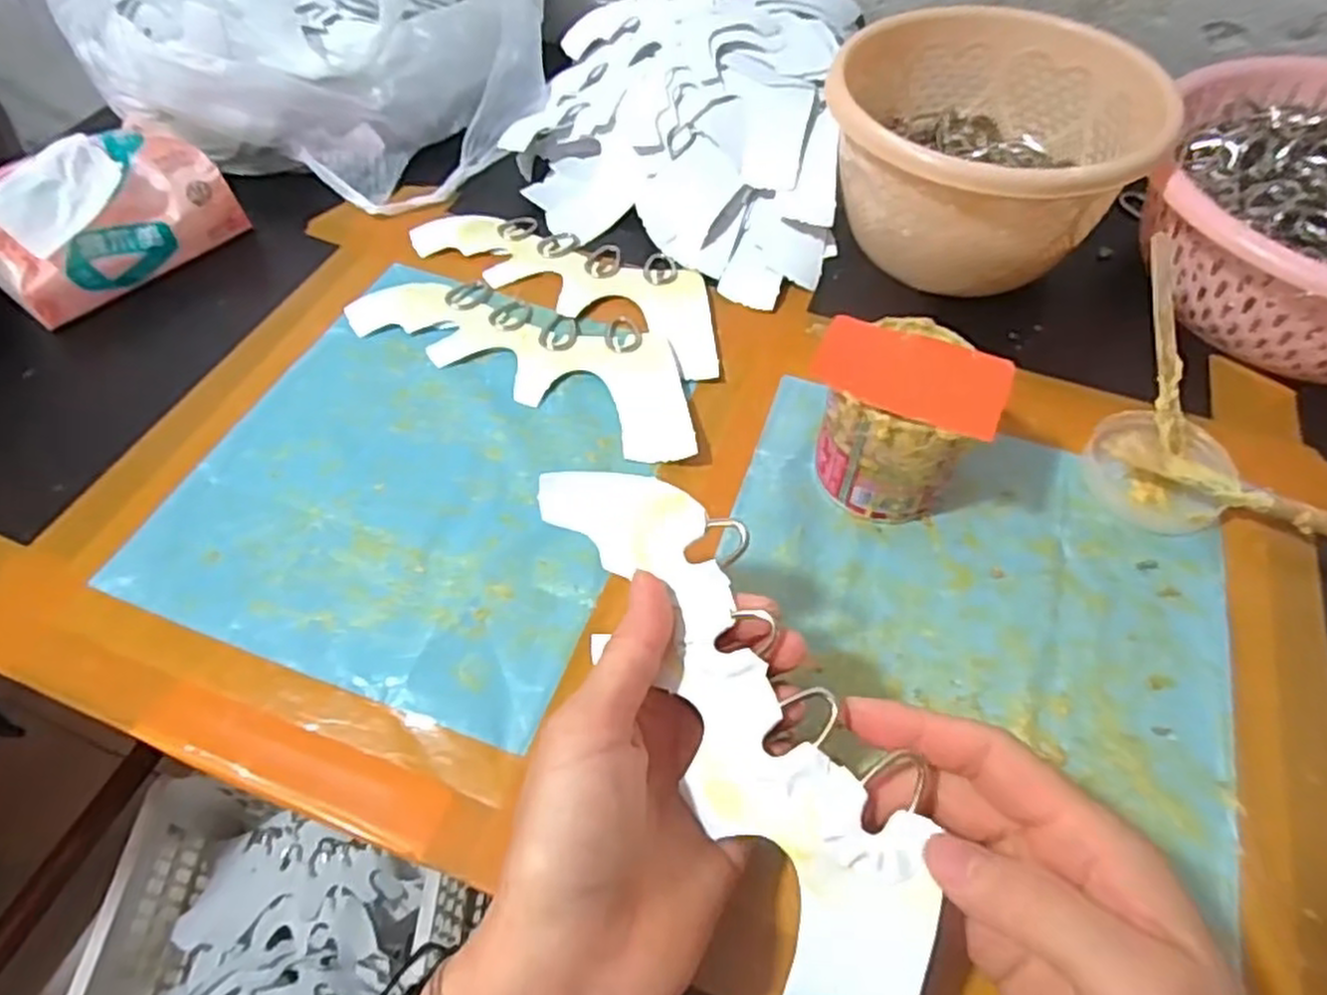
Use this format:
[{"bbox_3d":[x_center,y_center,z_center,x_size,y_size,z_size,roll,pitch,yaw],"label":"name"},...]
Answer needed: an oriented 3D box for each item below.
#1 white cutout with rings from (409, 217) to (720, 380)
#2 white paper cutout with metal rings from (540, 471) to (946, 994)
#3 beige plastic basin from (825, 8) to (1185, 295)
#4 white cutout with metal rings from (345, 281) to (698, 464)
[{"bbox_3d":[-0.049,-0.139,0.477,0.219,0.006,0.076,29,61,19],"label":"white cutout with rings"},{"bbox_3d":[0.028,0.079,0.253,0.062,0.016,0.208,-28,76,8],"label":"white paper cutout with metal rings"},{"bbox_3d":[0.184,-0.200,0.446,0.165,0.088,0.152,0,56,1],"label":"beige plastic basin"},{"bbox_3d":[-0.070,-0.086,0.439,0.219,0.010,0.079,25,60,17],"label":"white cutout with metal rings"}]

